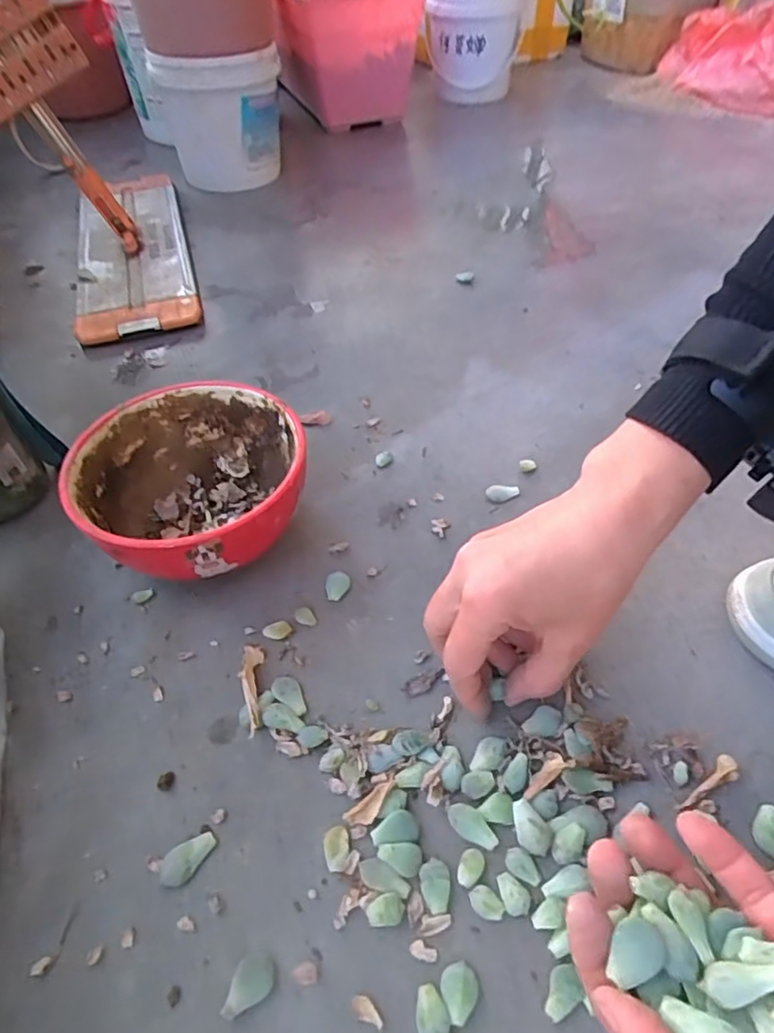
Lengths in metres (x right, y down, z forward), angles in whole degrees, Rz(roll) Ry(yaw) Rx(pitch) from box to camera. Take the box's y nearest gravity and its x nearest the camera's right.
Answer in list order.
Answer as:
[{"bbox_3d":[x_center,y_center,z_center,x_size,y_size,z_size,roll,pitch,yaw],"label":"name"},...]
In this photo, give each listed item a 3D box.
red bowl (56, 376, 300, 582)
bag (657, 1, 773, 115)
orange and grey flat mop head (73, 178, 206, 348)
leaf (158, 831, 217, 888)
[{"bbox_3d":[-0.122,-0.014,0.400,0.136,0.074,0.134,-1,48,1],"label":"red bowl"},{"bbox_3d":[0.581,-0.729,0.983,0.300,0.135,0.082,34,57,29],"label":"bag"},{"bbox_3d":[-0.287,-0.297,0.690,0.119,0.033,0.340,-14,49,-11],"label":"orange and grey flat mop head"},{"bbox_3d":[-0.093,0.160,0.289,0.027,0.004,0.016,-27,52,-21],"label":"leaf"}]

